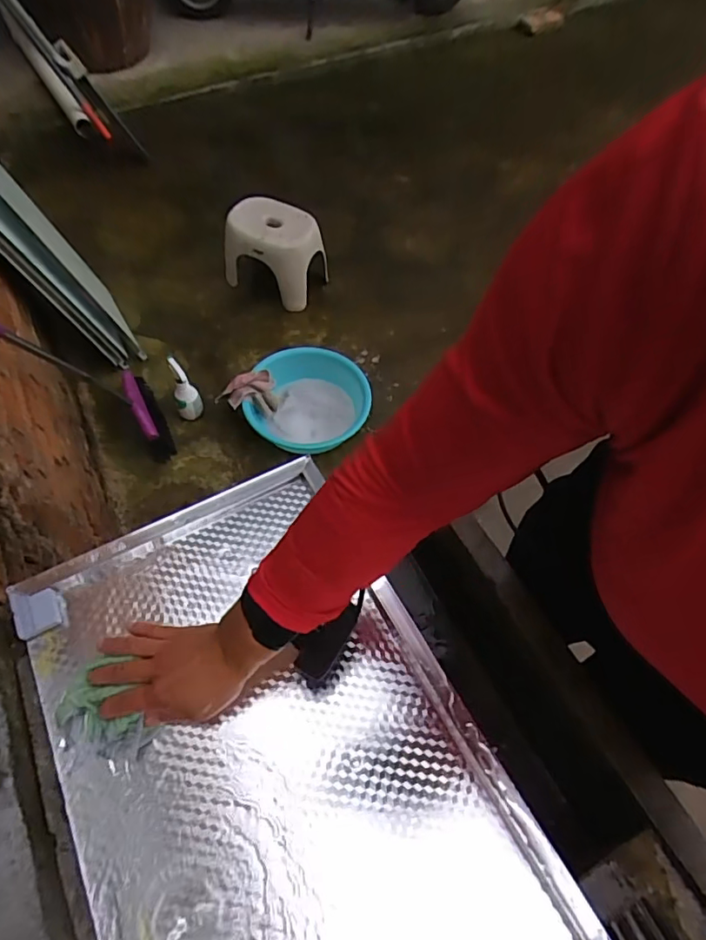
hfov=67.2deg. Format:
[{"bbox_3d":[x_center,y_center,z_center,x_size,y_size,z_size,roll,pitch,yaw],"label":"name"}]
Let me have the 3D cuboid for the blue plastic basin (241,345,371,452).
[{"bbox_3d":[-0.129,-0.200,1.633,0.346,0.143,0.357,0,60,0],"label":"blue plastic basin"}]

